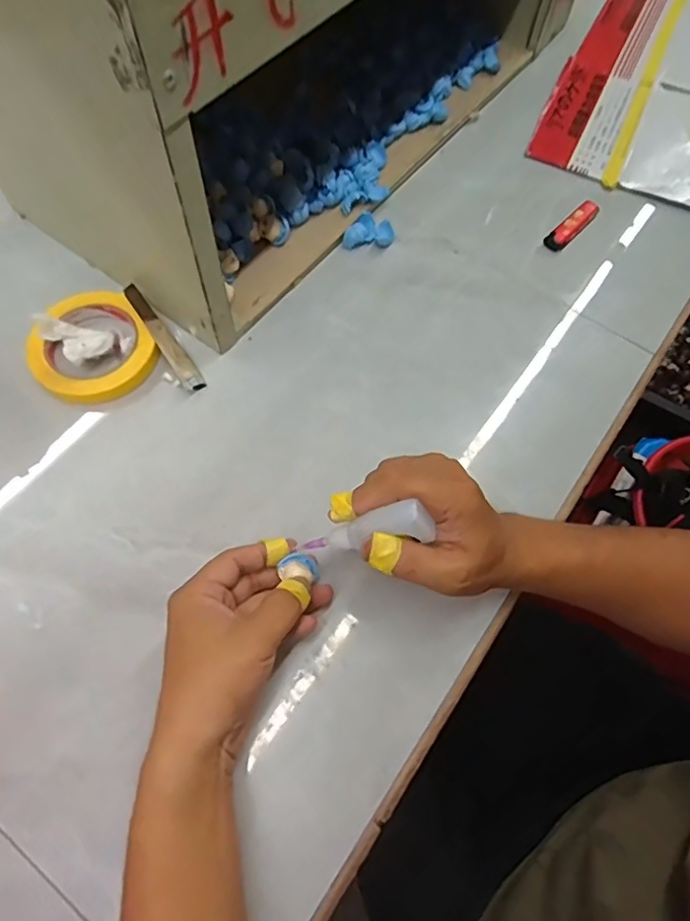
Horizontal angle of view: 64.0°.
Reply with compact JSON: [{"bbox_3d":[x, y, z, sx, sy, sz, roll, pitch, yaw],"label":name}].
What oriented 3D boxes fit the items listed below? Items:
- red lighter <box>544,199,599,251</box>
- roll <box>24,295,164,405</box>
[{"bbox_3d":[0.239,-0.245,0.576,0.082,0.015,0.021,-41,74,-19],"label":"red lighter"},{"bbox_3d":[-0.224,-0.098,0.489,0.099,0.024,0.108,1,66,-2],"label":"roll"}]

